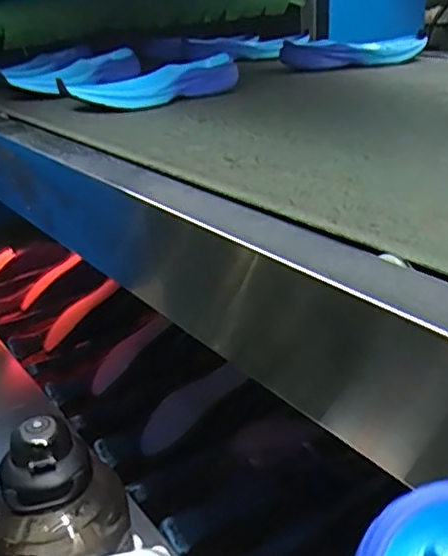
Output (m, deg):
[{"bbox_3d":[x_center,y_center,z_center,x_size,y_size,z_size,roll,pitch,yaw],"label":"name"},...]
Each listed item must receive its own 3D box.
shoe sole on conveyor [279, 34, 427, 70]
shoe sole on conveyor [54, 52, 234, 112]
[{"bbox_3d":[0.212,-0.369,1.029,0.234,0.038,0.075,3,26,13],"label":"shoe sole on conveyor"},{"bbox_3d":[-0.090,-0.249,0.814,0.245,0.042,0.076,-18,29,-27],"label":"shoe sole on conveyor"}]

